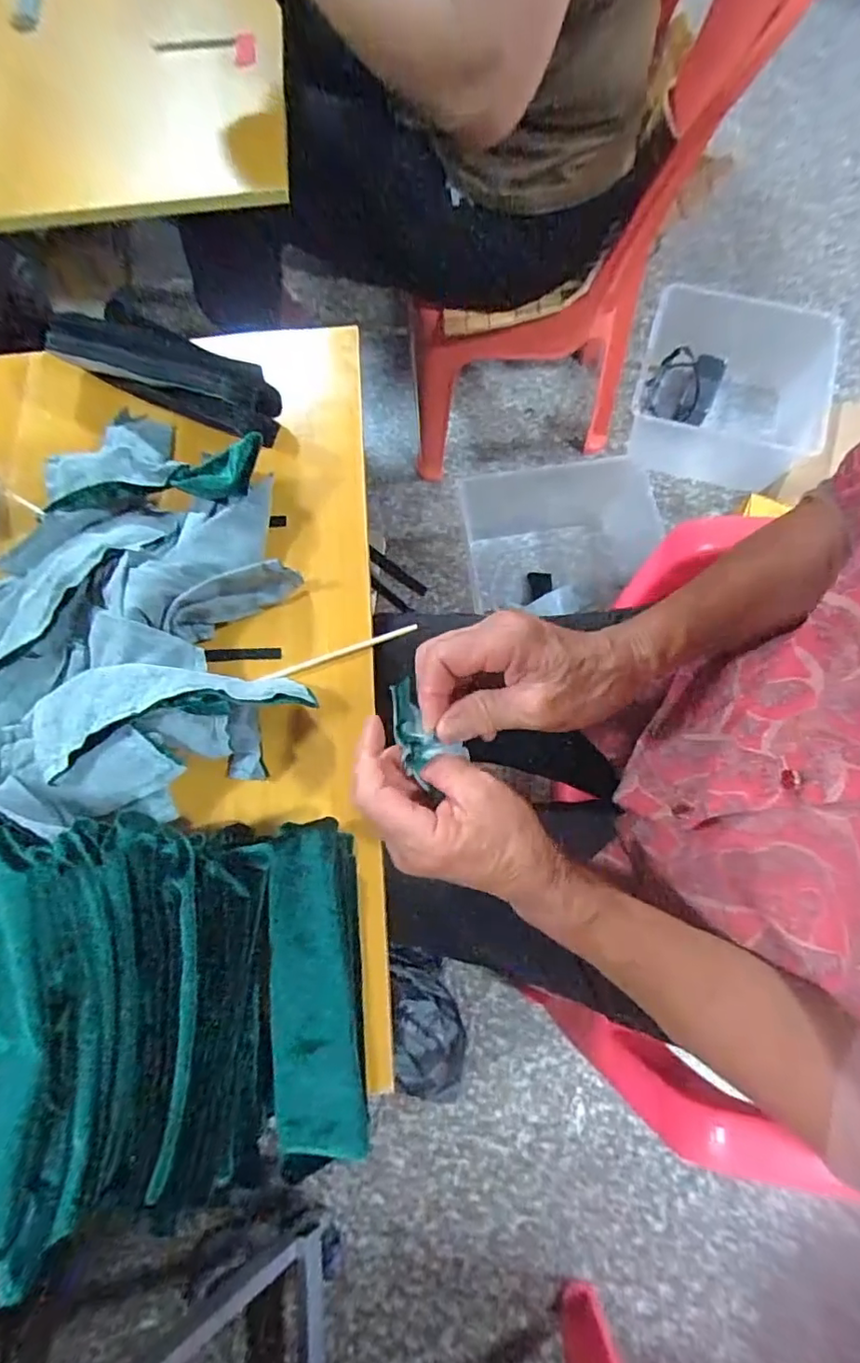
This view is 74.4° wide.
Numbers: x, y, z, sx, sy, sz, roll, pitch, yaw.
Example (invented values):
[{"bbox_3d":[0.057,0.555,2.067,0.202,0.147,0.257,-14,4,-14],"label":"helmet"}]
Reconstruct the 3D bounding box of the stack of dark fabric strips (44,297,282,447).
[{"bbox_3d":[-0.199,-0.240,0.455,0.210,0.056,0.065,27,75,9],"label":"stack of dark fabric strips"}]

